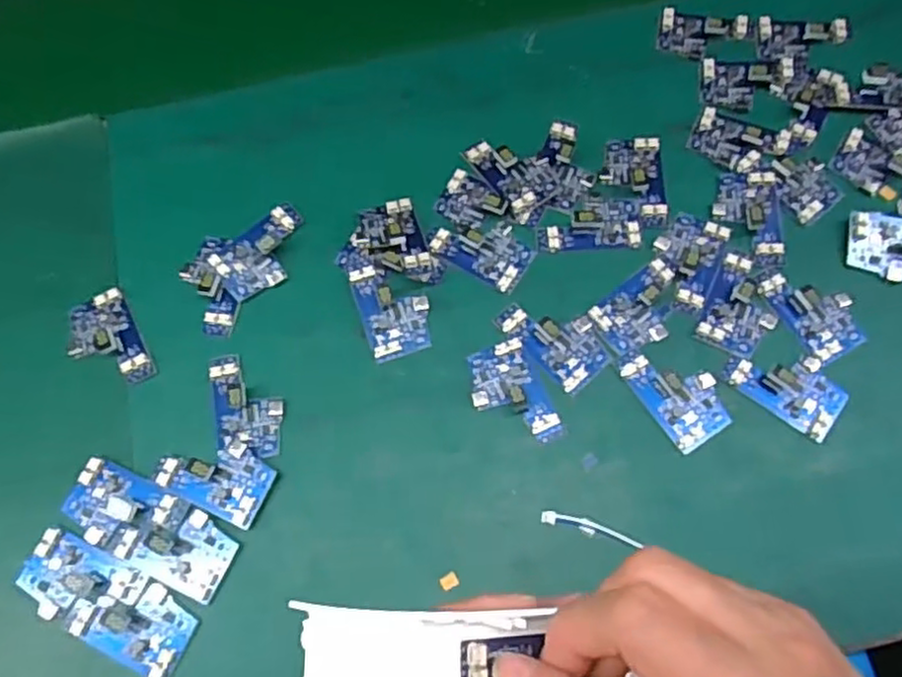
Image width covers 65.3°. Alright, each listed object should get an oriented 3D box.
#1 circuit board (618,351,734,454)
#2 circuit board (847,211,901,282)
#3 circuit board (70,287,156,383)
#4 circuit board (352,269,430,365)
[{"bbox_3d":[0.118,0.027,0.366,0.037,0.004,0.056,-31,71,-9],"label":"circuit board"},{"bbox_3d":[0.252,-0.052,0.387,0.062,0.007,0.037,5,69,4],"label":"circuit board"},{"bbox_3d":[-0.190,0.002,0.388,0.036,0.004,0.059,-30,71,-9],"label":"circuit board"},{"bbox_3d":[-0.032,-0.016,0.387,0.036,0.007,0.054,-18,70,-5],"label":"circuit board"}]

